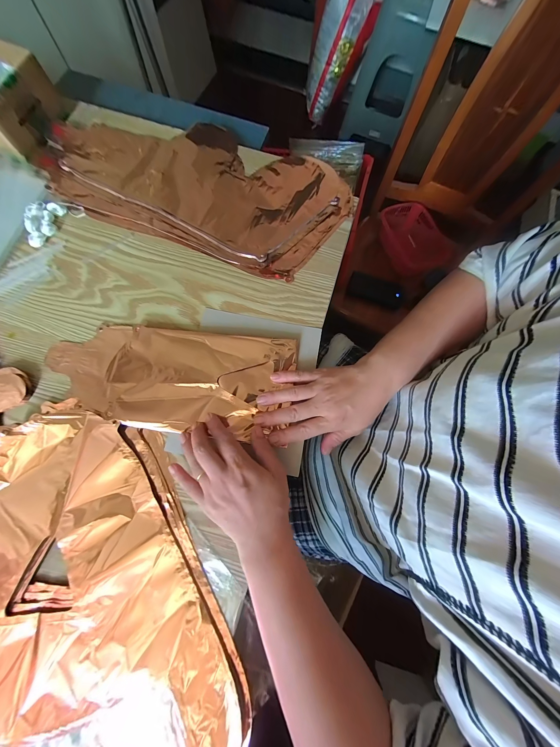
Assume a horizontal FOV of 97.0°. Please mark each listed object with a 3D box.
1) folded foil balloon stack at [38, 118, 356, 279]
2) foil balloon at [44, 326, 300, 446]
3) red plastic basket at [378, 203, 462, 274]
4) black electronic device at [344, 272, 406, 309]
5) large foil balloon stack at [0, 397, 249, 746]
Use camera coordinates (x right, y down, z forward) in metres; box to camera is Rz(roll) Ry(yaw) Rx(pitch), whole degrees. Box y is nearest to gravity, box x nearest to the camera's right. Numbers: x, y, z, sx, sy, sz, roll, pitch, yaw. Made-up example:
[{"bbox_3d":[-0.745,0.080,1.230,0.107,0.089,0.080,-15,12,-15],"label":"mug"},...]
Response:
[{"bbox_3d":[-0.128,-0.300,0.386,0.451,0.019,0.226,20,76,4],"label":"folded foil balloon stack"},{"bbox_3d":[-0.135,0.005,0.314,0.301,0.017,0.130,2,76,-2],"label":"foil balloon"},{"bbox_3d":[0.437,-0.417,0.791,0.266,0.137,0.125,21,77,3],"label":"red plastic basket"},{"bbox_3d":[0.275,-0.240,0.707,0.159,0.016,0.085,16,76,2],"label":"black electronic device"},{"bbox_3d":[-0.257,0.263,0.238,0.361,0.021,0.407,-23,77,-7],"label":"large foil balloon stack"}]

